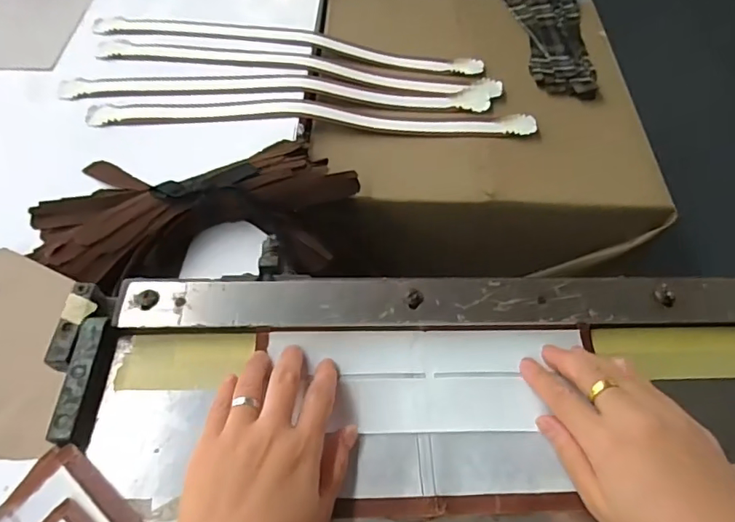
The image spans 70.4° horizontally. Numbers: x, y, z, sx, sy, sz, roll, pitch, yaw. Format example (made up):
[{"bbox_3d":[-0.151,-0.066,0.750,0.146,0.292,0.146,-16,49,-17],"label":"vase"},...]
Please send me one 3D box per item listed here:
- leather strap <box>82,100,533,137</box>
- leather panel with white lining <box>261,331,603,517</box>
[{"bbox_3d":[-0.066,-0.187,0.673,0.559,0.007,0.053,0,55,-3],"label":"leather strap"},{"bbox_3d":[0.041,0.096,0.330,0.210,0.009,0.118,1,55,-2],"label":"leather panel with white lining"}]

